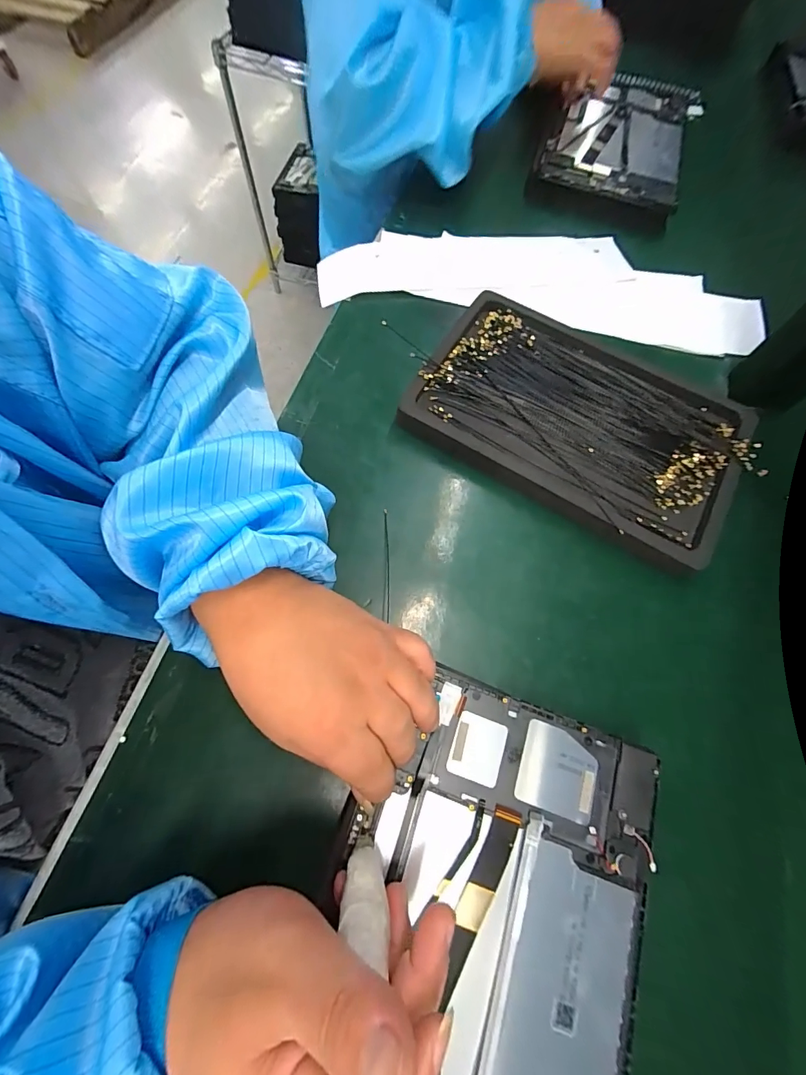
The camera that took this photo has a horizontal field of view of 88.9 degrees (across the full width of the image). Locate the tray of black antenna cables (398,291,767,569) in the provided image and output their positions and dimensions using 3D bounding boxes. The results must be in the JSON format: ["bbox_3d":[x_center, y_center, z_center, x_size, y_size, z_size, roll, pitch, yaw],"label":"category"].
[{"bbox_3d":[0.140,-0.095,0.322,0.245,0.020,0.162,30,72,10],"label":"tray of black antenna cables"}]

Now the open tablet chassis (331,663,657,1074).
[{"bbox_3d":[0.035,0.199,0.190,0.153,0.015,0.242,21,70,7],"label":"open tablet chassis"}]

